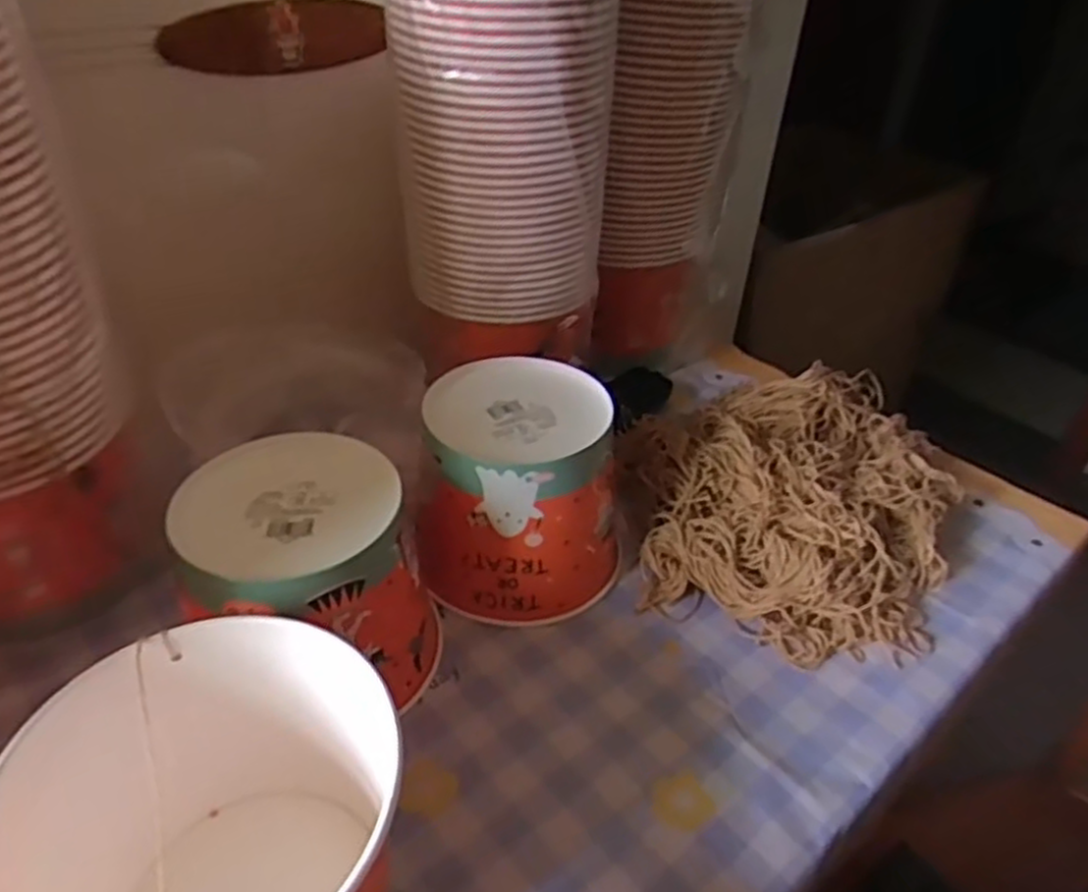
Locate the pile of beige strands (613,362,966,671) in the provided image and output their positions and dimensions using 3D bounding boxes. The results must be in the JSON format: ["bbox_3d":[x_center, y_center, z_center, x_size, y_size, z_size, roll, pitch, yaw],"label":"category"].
[{"bbox_3d":[0.204,0.042,0.620,0.265,0.072,0.270,1,38,-3],"label":"pile of beige strands"}]

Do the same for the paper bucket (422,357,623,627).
[{"bbox_3d":[-0.014,0.035,0.559,0.138,0.137,0.124,5,36,4],"label":"paper bucket"}]

